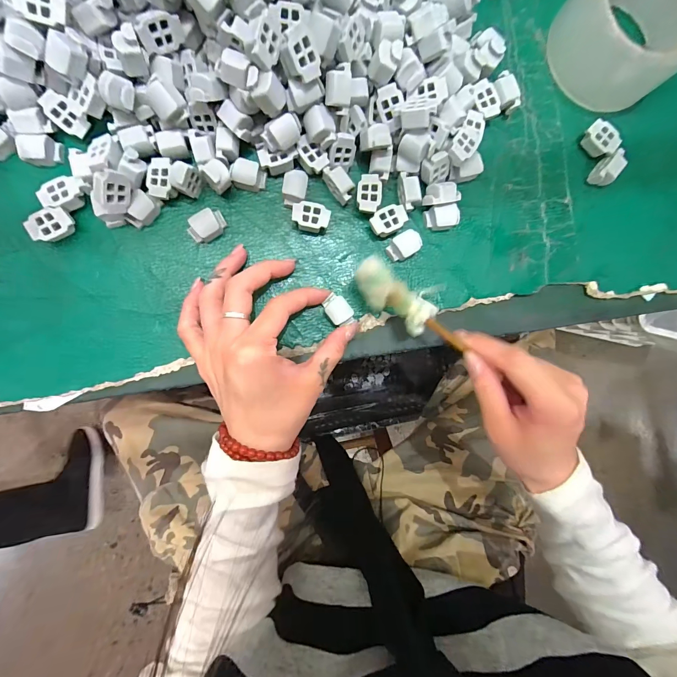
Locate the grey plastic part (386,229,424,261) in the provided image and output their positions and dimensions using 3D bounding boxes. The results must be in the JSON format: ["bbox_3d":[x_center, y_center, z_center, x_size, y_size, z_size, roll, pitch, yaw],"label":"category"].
[{"bbox_3d":[0.050,-0.071,0.260,0.026,0.012,0.018,-33,95,-3],"label":"grey plastic part"}]

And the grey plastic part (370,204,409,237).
[{"bbox_3d":[0.037,-0.088,0.255,0.028,0.010,0.019,-29,95,-3],"label":"grey plastic part"}]

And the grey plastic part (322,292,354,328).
[{"bbox_3d":[0.000,-0.020,0.254,0.017,0.007,0.024,-38,97,-2],"label":"grey plastic part"}]

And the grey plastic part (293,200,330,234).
[{"bbox_3d":[-0.020,-0.088,0.252,0.026,0.014,0.021,9,92,-6],"label":"grey plastic part"}]

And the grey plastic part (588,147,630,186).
[{"bbox_3d":[0.212,-0.135,0.268,0.014,0.019,0.025,24,91,-6],"label":"grey plastic part"}]

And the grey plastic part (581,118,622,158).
[{"bbox_3d":[0.206,-0.156,0.268,0.017,0.015,0.026,-39,96,-2],"label":"grey plastic part"}]

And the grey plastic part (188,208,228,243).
[{"bbox_3d":[-0.096,-0.082,0.247,0.026,0.012,0.018,-29,95,-3],"label":"grey plastic part"}]

